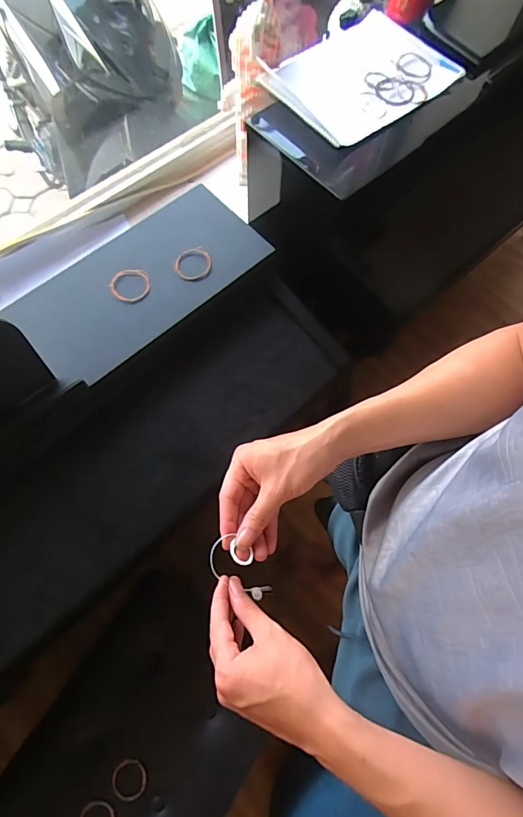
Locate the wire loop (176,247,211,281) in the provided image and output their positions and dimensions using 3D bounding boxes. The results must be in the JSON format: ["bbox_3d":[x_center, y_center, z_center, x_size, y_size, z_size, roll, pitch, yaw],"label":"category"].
[{"bbox_3d":[-0.110,-0.230,0.668,0.057,0.008,0.060,0,69,-1],"label":"wire loop"}]

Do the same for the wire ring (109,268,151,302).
[{"bbox_3d":[-0.205,-0.192,0.651,0.061,0.010,0.053,-14,70,-6],"label":"wire ring"}]

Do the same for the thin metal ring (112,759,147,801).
[{"bbox_3d":[-0.226,0.635,0.714,0.057,0.004,0.058,7,73,-7],"label":"thin metal ring"}]

